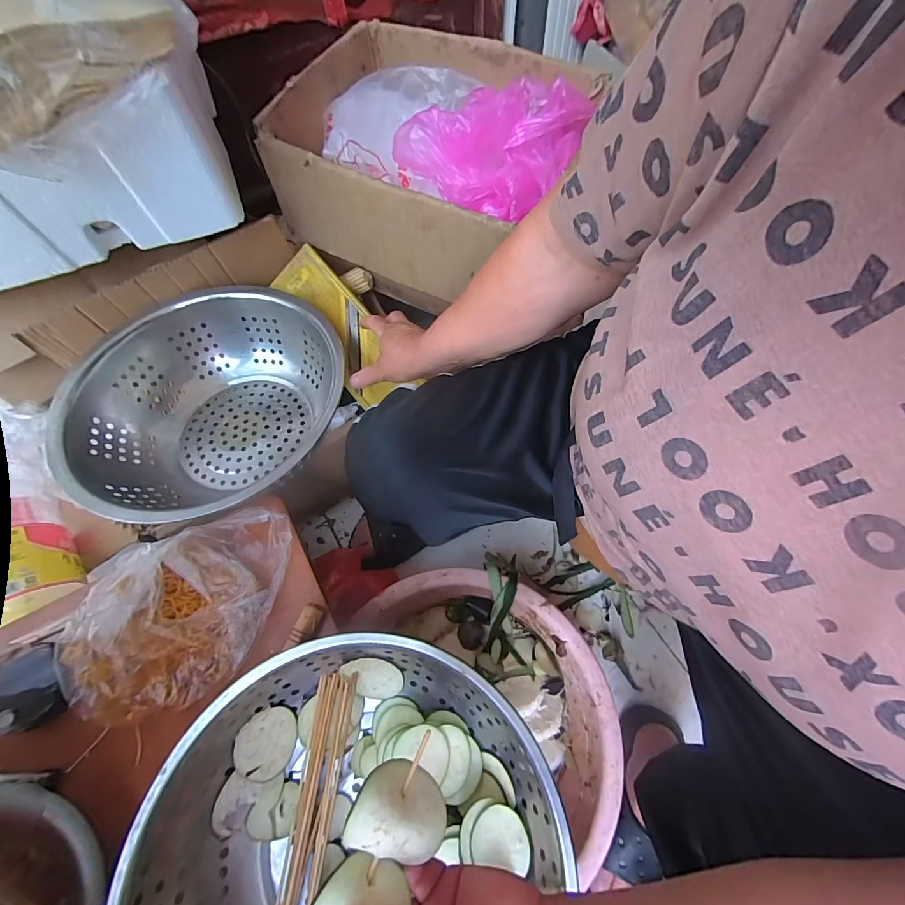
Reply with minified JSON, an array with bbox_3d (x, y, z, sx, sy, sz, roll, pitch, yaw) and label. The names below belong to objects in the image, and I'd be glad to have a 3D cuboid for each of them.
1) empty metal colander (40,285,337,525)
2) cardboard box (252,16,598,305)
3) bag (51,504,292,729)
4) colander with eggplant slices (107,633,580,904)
[{"bbox_3d":[-0.334,-0.069,0.554,0.290,0.135,0.341,14,68,9],"label":"empty metal colander"},{"bbox_3d":[-0.034,-0.424,0.573,0.373,0.150,0.317,24,70,13],"label":"cardboard box"},{"bbox_3d":[-0.294,0.161,0.424,0.170,0.070,0.219,9,67,7],"label":"bag"},{"bbox_3d":[-0.086,0.330,0.332,0.294,0.106,0.327,30,71,15],"label":"colander with eggplant slices"}]

